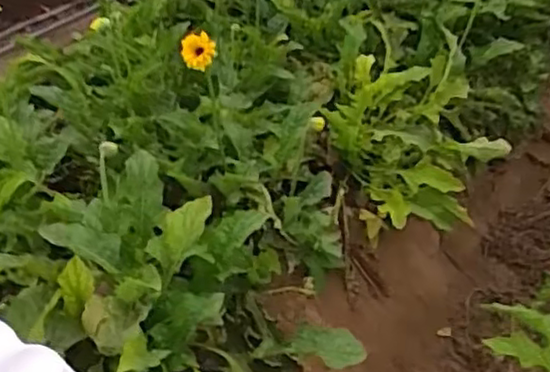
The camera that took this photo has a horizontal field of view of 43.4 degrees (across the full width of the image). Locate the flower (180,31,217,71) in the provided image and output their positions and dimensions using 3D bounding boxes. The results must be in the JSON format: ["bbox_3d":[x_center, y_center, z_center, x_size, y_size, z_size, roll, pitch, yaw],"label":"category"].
[{"bbox_3d":[-0.124,-0.216,1.113,0.059,0.061,0.020,5,37,15],"label":"flower"}]

